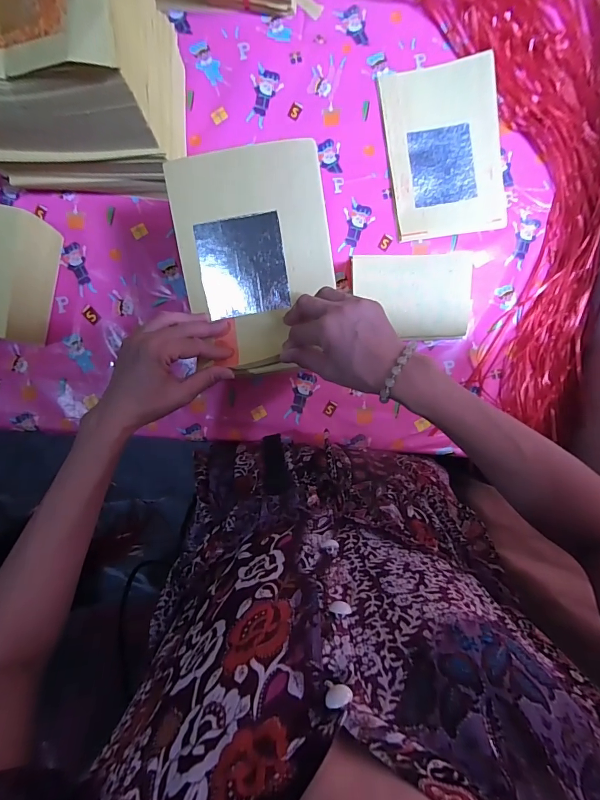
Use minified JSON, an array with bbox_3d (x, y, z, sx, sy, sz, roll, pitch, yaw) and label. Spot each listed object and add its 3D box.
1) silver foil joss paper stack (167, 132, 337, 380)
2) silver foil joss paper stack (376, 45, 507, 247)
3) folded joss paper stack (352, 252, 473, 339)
[{"bbox_3d":[-0.045,-0.144,0.425,0.157,0.021,0.220,-9,96,1],"label":"silver foil joss paper stack"},{"bbox_3d":[0.208,-0.359,0.581,0.160,0.010,0.231,-9,96,1],"label":"silver foil joss paper stack"},{"bbox_3d":[0.155,-0.145,0.578,0.161,0.053,0.109,0,96,0],"label":"folded joss paper stack"}]

